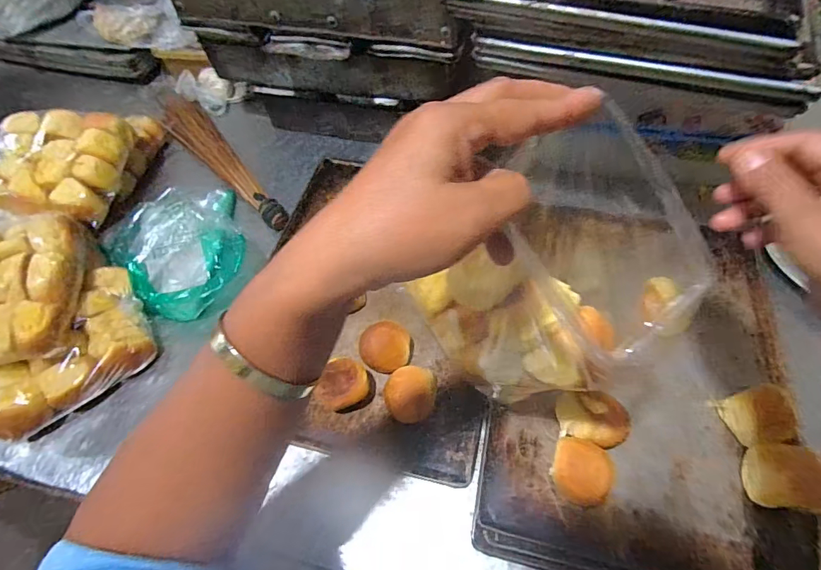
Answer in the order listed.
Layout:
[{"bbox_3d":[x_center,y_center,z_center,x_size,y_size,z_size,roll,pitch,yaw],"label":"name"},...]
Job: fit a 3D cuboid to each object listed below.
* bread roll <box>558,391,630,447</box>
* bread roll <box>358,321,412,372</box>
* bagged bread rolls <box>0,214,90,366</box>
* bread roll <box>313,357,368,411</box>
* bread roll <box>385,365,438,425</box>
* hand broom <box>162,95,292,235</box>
[{"bbox_3d":[0.197,0.144,0.466,0.077,0.051,0.061,-6,60,0],"label":"bread roll"},{"bbox_3d":[-0.031,0.076,0.530,0.058,0.048,0.058,-1,60,2],"label":"bread roll"},{"bbox_3d":[-0.474,0.004,0.504,0.158,0.072,0.189,-9,58,-4],"label":"bagged bread rolls"},{"bbox_3d":[-0.075,0.118,0.501,0.051,0.043,0.055,-1,60,2],"label":"bread roll"},{"bbox_3d":[0.000,0.127,0.493,0.055,0.051,0.056,-1,60,2],"label":"bread roll"},{"bbox_3d":[-0.316,-0.206,0.711,0.065,0.030,0.384,-34,63,-18],"label":"hand broom"}]

